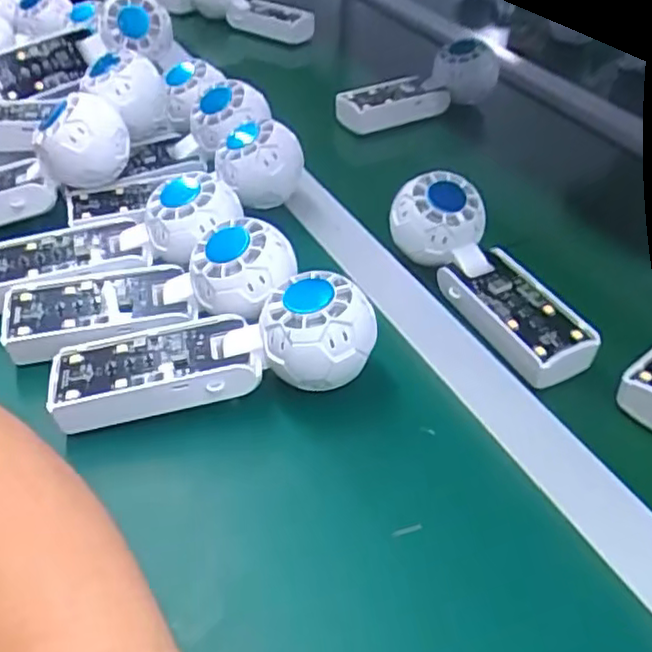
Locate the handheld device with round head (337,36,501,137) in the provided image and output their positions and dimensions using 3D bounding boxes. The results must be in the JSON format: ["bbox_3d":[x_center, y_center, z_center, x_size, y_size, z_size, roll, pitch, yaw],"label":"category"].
[{"bbox_3d":[0.091,-0.236,0.658,0.163,0.061,0.048,-17,46,-18],"label":"handheld device with round head"}]

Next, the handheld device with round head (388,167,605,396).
[{"bbox_3d":[0.105,-0.036,0.427,0.055,0.053,0.153,-21,47,-22],"label":"handheld device with round head"}]

